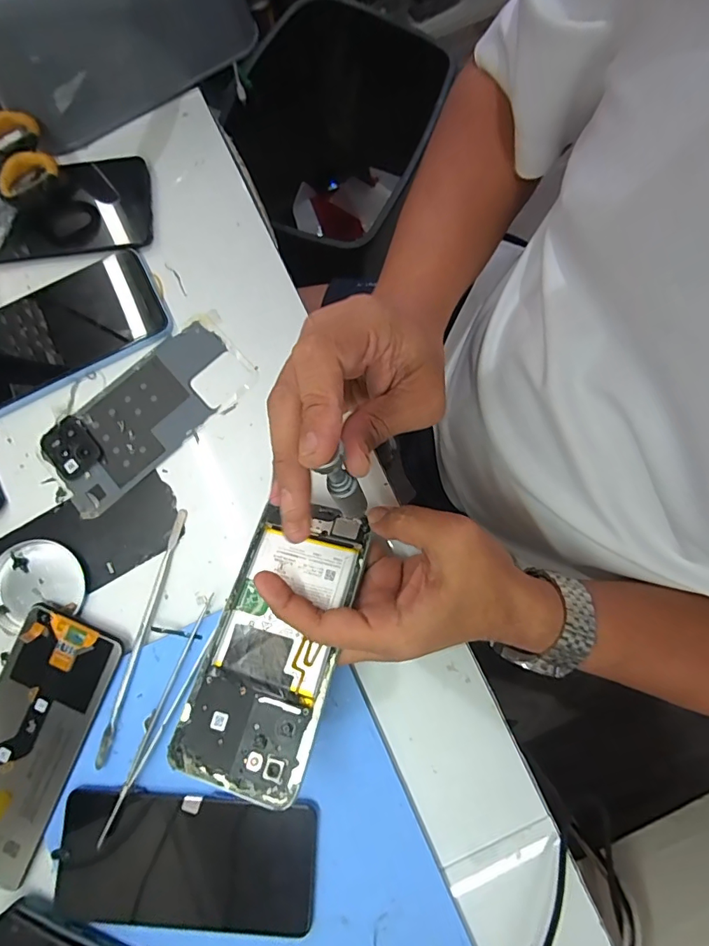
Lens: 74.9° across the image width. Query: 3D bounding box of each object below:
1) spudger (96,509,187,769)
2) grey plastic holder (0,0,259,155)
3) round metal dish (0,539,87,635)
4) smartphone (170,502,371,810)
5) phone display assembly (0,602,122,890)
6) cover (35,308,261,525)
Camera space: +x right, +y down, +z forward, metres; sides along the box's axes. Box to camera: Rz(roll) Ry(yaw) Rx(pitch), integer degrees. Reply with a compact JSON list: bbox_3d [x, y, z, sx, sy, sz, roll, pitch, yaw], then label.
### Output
[{"bbox_3d":[-0.143,0.107,0.314,0.008,0.008,0.167,13,80,3],"label":"spudger"},{"bbox_3d":[-0.181,-0.336,0.337,0.199,0.116,0.058,-31,65,-3],"label":"grey plastic holder"},{"bbox_3d":[-0.223,0.075,0.321,0.064,0.010,0.054,-16,80,-2],"label":"round metal dish"},{"bbox_3d":[-0.046,0.093,0.272,0.074,0.004,0.158,12,64,14],"label":"smartphone"},{"bbox_3d":[-0.217,0.177,0.304,0.071,0.007,0.166,21,85,7],"label":"phone display assembly"},{"bbox_3d":[-0.154,-0.048,0.344,0.160,0.004,0.075,-39,81,-6],"label":"cover"}]

